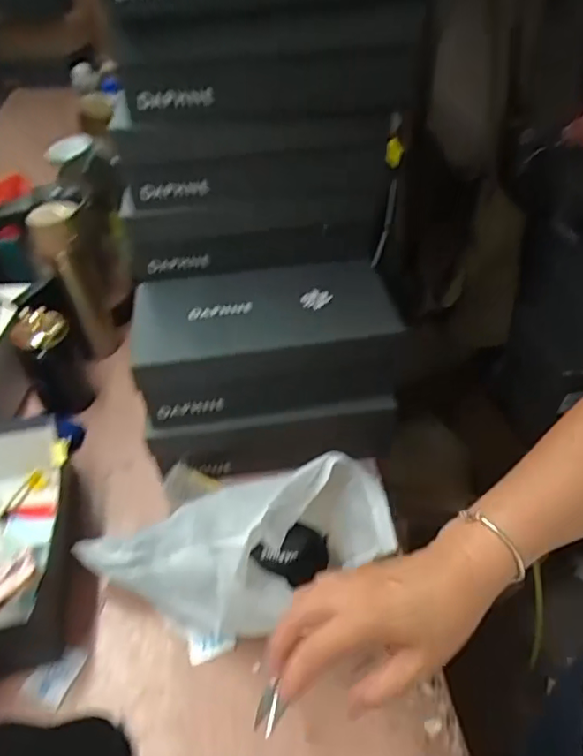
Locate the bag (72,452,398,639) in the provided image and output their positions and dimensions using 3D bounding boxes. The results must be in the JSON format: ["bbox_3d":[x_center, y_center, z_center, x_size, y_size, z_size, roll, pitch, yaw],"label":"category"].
[{"bbox_3d":[-0.056,0.178,0.535,0.307,0.114,0.125,-18,42,11],"label":"bag"}]

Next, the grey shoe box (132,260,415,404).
[{"bbox_3d":[-0.030,-0.058,0.668,0.290,0.098,0.171,-5,43,-2],"label":"grey shoe box"}]

